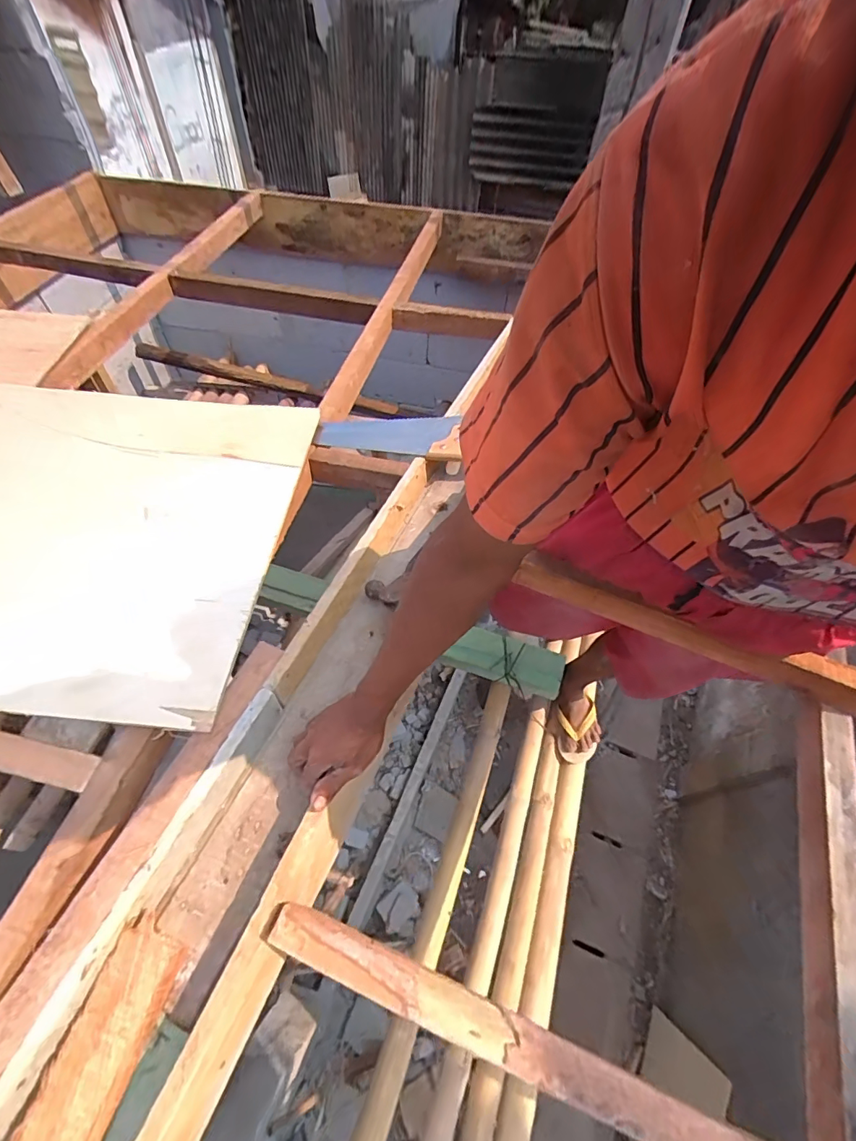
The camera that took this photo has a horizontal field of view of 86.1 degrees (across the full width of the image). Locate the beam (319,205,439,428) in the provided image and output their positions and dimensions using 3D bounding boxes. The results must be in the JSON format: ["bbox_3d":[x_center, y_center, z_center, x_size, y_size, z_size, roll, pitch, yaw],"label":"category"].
[{"bbox_3d":[-0.092,-0.718,1.193,0.062,0.032,1.022,11,55,5],"label":"beam"}]

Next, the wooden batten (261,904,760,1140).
[{"bbox_3d":[0.341,0.496,0.345,1.038,0.023,0.040,19,57,9],"label":"wooden batten"}]

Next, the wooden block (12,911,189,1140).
[{"bbox_3d":[-0.288,0.426,0.407,0.061,0.027,0.180,16,56,8],"label":"wooden block"}]

